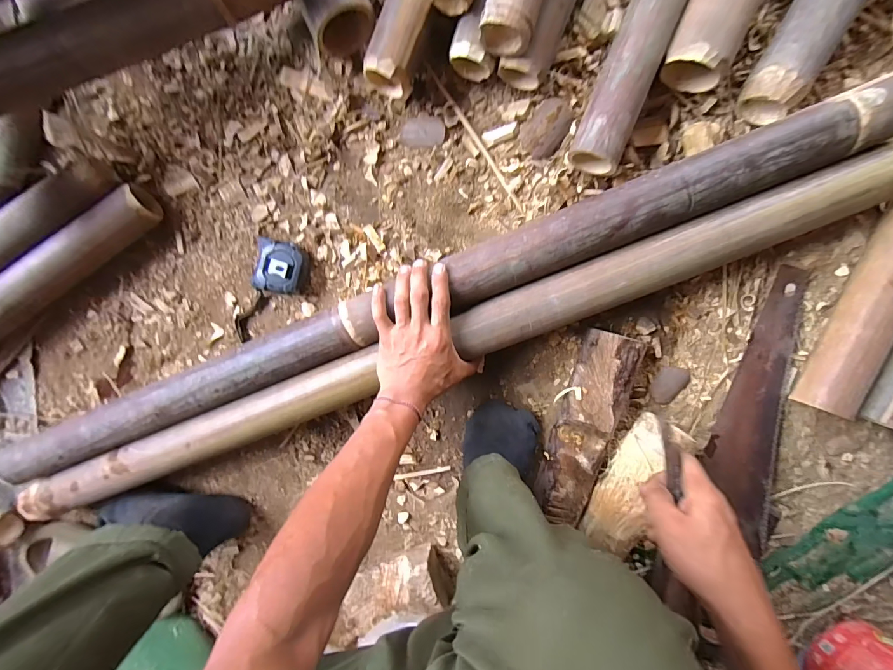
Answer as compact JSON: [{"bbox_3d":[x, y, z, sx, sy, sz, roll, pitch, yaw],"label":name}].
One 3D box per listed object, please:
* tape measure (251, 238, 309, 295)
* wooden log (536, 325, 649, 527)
[{"bbox_3d":[-0.218,-0.090,0.517,0.066,0.037,0.065,11,100,2],"label":"tape measure"},{"bbox_3d":[0.187,0.120,0.513,0.087,0.063,0.252,16,100,1],"label":"wooden log"}]

